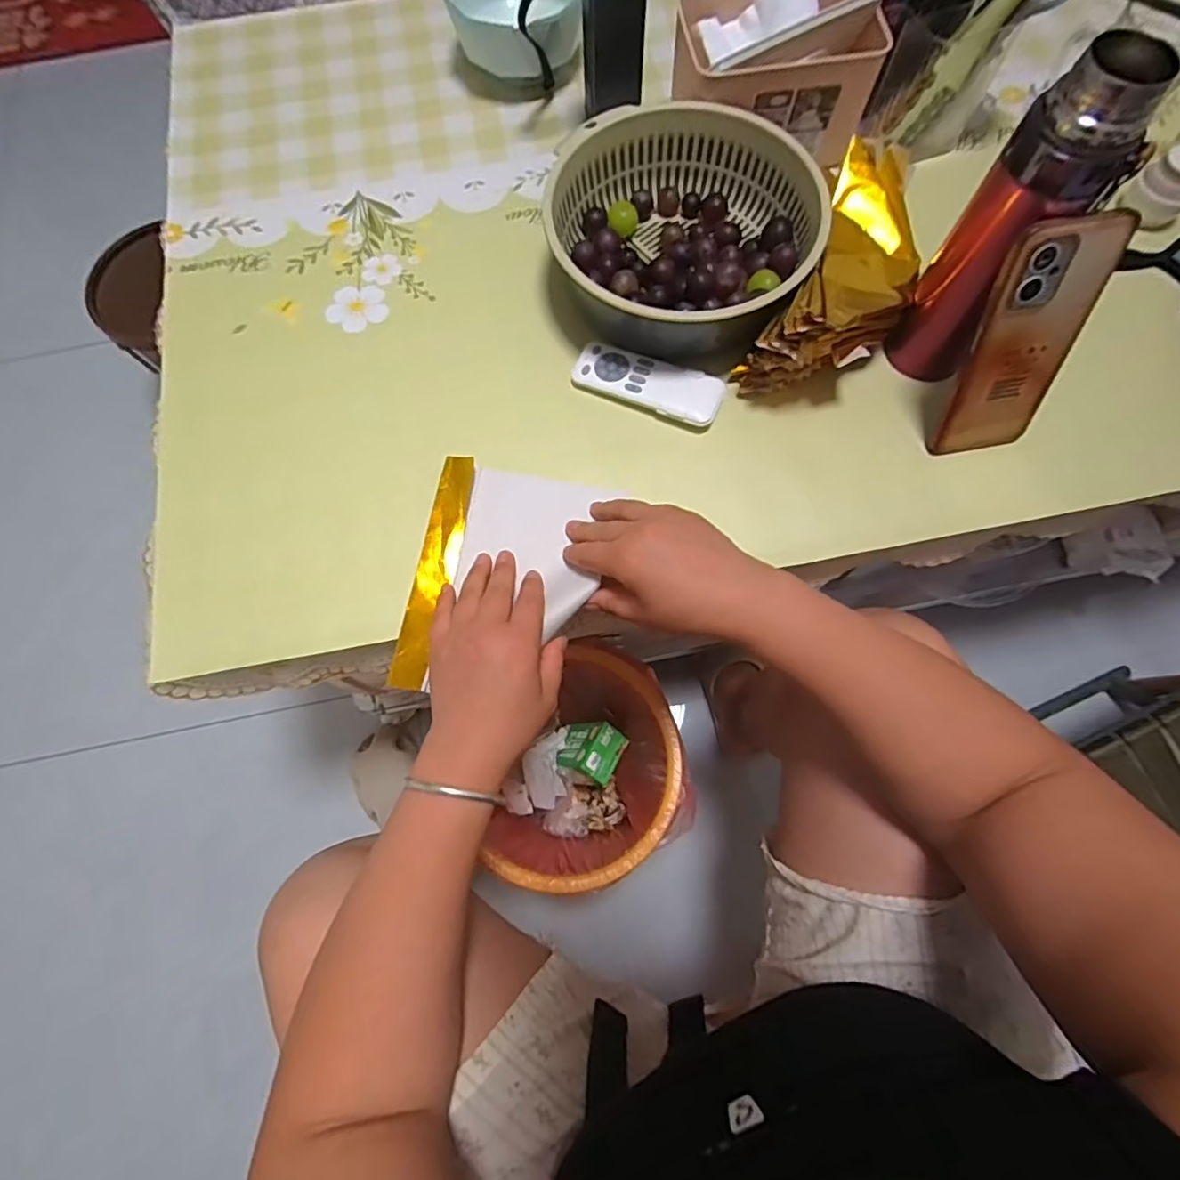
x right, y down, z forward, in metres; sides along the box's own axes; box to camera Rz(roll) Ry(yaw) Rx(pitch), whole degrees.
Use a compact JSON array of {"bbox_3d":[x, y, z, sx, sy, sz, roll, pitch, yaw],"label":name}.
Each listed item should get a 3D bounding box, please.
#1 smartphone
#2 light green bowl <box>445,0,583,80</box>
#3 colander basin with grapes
[{"bbox_3d":[0.301,-0.168,0.406,0.069,0.160,0.017,-7,49,-2],"label":"smartphone"},{"bbox_3d":[-0.071,-0.563,0.577,0.125,0.074,0.117,0,72,1],"label":"light green bowl"},{"bbox_3d":[0.077,-0.297,0.501,0.212,0.084,0.215,0,72,1],"label":"colander basin with grapes"}]

